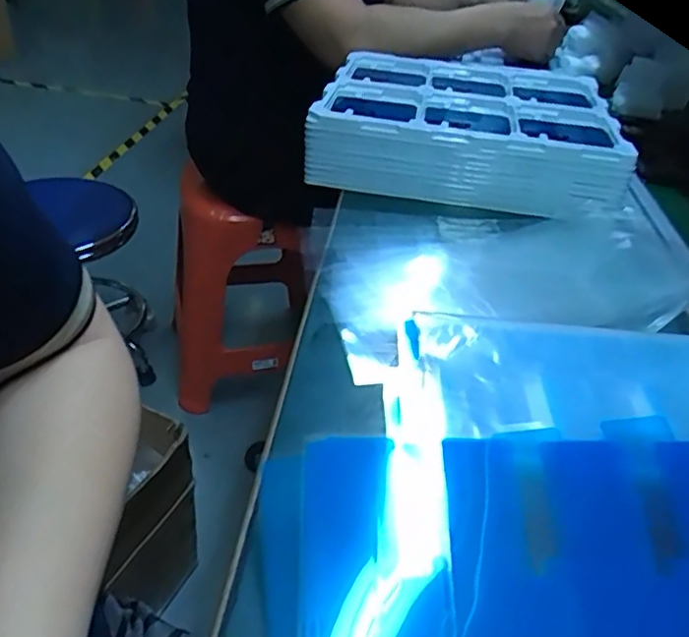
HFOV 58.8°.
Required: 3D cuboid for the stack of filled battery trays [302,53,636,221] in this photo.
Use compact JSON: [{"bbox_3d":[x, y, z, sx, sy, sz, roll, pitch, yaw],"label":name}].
[{"bbox_3d":[0.140,-0.235,0.726,0.323,0.064,0.289,10,36,4],"label":"stack of filled battery trays"}]

